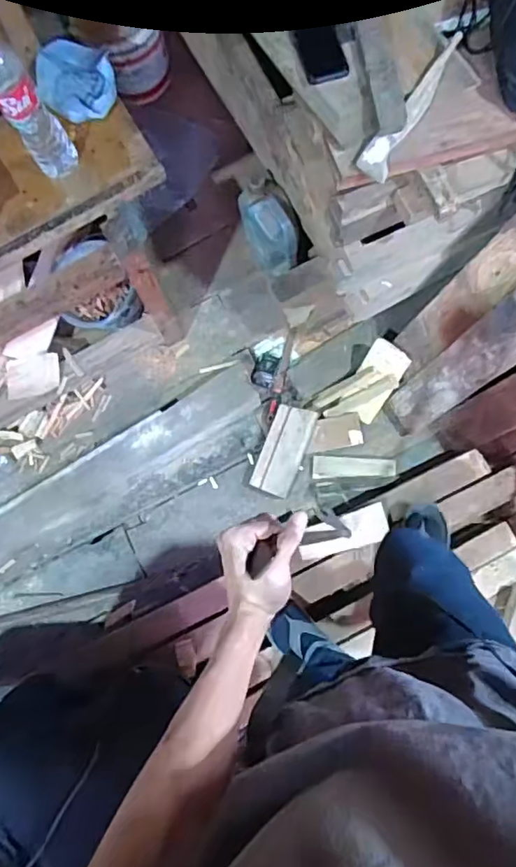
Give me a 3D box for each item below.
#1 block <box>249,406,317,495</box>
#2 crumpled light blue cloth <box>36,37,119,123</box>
[{"bbox_3d":[0.069,0.044,1.491,0.106,0.045,0.236,21,78,7],"label":"block"},{"bbox_3d":[-0.393,-0.772,1.208,0.157,0.030,0.217,-17,77,-2],"label":"crumpled light blue cloth"}]

